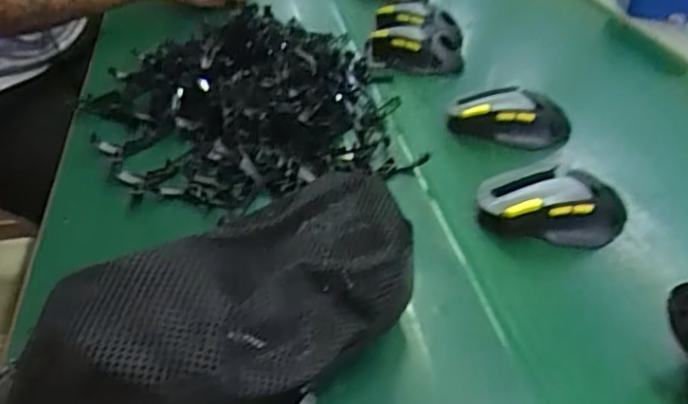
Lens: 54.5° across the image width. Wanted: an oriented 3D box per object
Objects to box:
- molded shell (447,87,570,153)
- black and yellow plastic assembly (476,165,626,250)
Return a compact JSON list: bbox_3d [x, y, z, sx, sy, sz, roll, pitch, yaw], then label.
[{"bbox_3d":[0.158,-0.082,0.634,0.111,0.038,0.055,14,37,16],"label":"molded shell"},{"bbox_3d":[0.163,0.000,0.520,0.111,0.043,0.054,4,37,7],"label":"black and yellow plastic assembly"}]

